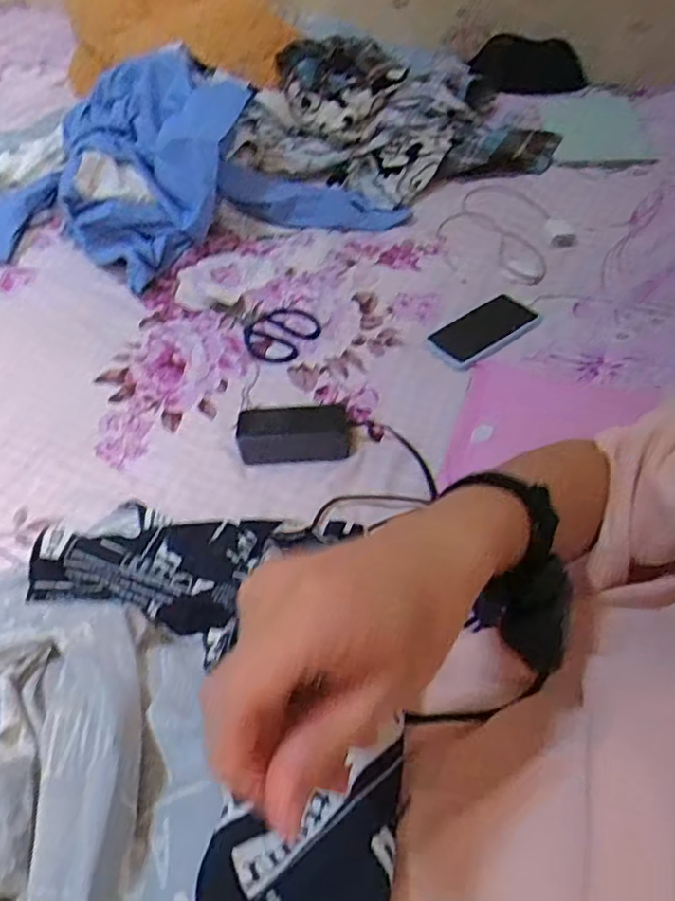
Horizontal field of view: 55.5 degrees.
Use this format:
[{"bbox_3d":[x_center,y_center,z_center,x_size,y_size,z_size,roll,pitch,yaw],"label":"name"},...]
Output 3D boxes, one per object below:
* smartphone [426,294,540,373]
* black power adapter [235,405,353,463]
[{"bbox_3d":[0.207,-0.171,0.906,0.172,0.015,0.090,-32,57,-22],"label":"smartphone"},{"bbox_3d":[-0.051,-0.020,0.775,0.134,0.030,0.067,-6,52,-4],"label":"black power adapter"}]

